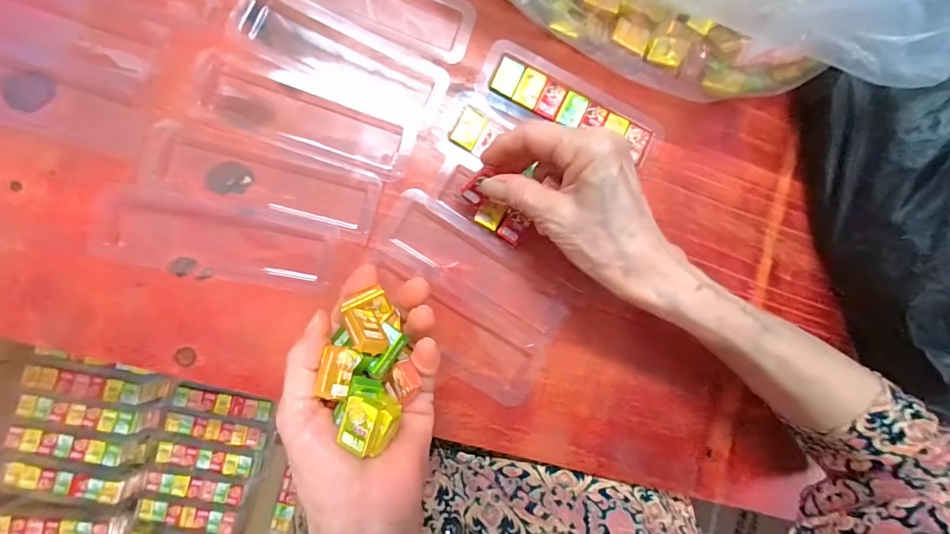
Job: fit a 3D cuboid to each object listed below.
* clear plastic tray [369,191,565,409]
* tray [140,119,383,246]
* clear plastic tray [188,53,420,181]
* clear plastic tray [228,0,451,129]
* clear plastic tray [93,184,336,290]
[{"bbox_3d":[-0.009,0.022,0.295,0.139,0.012,0.086,36,84,-6],"label":"clear plastic tray"},{"bbox_3d":[-0.132,-0.054,0.275,0.139,0.010,0.047,15,86,-8],"label":"tray"},{"bbox_3d":[-0.108,-0.096,0.280,0.136,0.009,0.044,17,86,-8],"label":"clear plastic tray"},{"bbox_3d":[-0.087,-0.138,0.285,0.137,0.009,0.053,22,85,-7],"label":"clear plastic tray"},{"bbox_3d":[-0.158,-0.015,0.270,0.137,0.012,0.045,11,87,-8],"label":"clear plastic tray"}]

